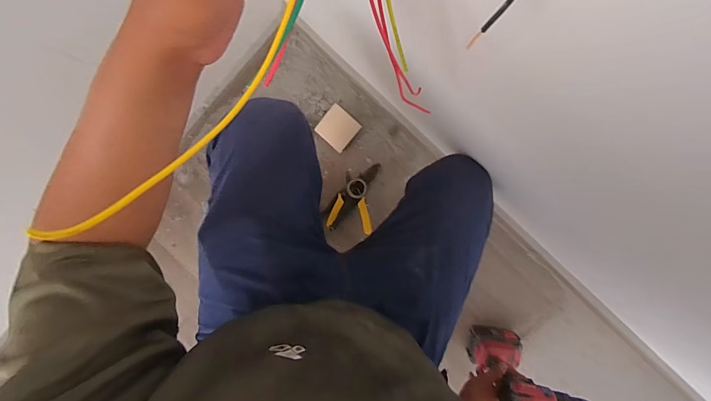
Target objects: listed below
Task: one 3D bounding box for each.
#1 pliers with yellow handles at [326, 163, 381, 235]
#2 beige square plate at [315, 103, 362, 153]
[{"bbox_3d":[-0.002,-0.010,0.852,0.103,0.042,0.164,11,94,3],"label":"pliers with yellow handles"},{"bbox_3d":[-0.041,-0.170,0.843,0.082,0.010,0.082,39,107,-9],"label":"beige square plate"}]

